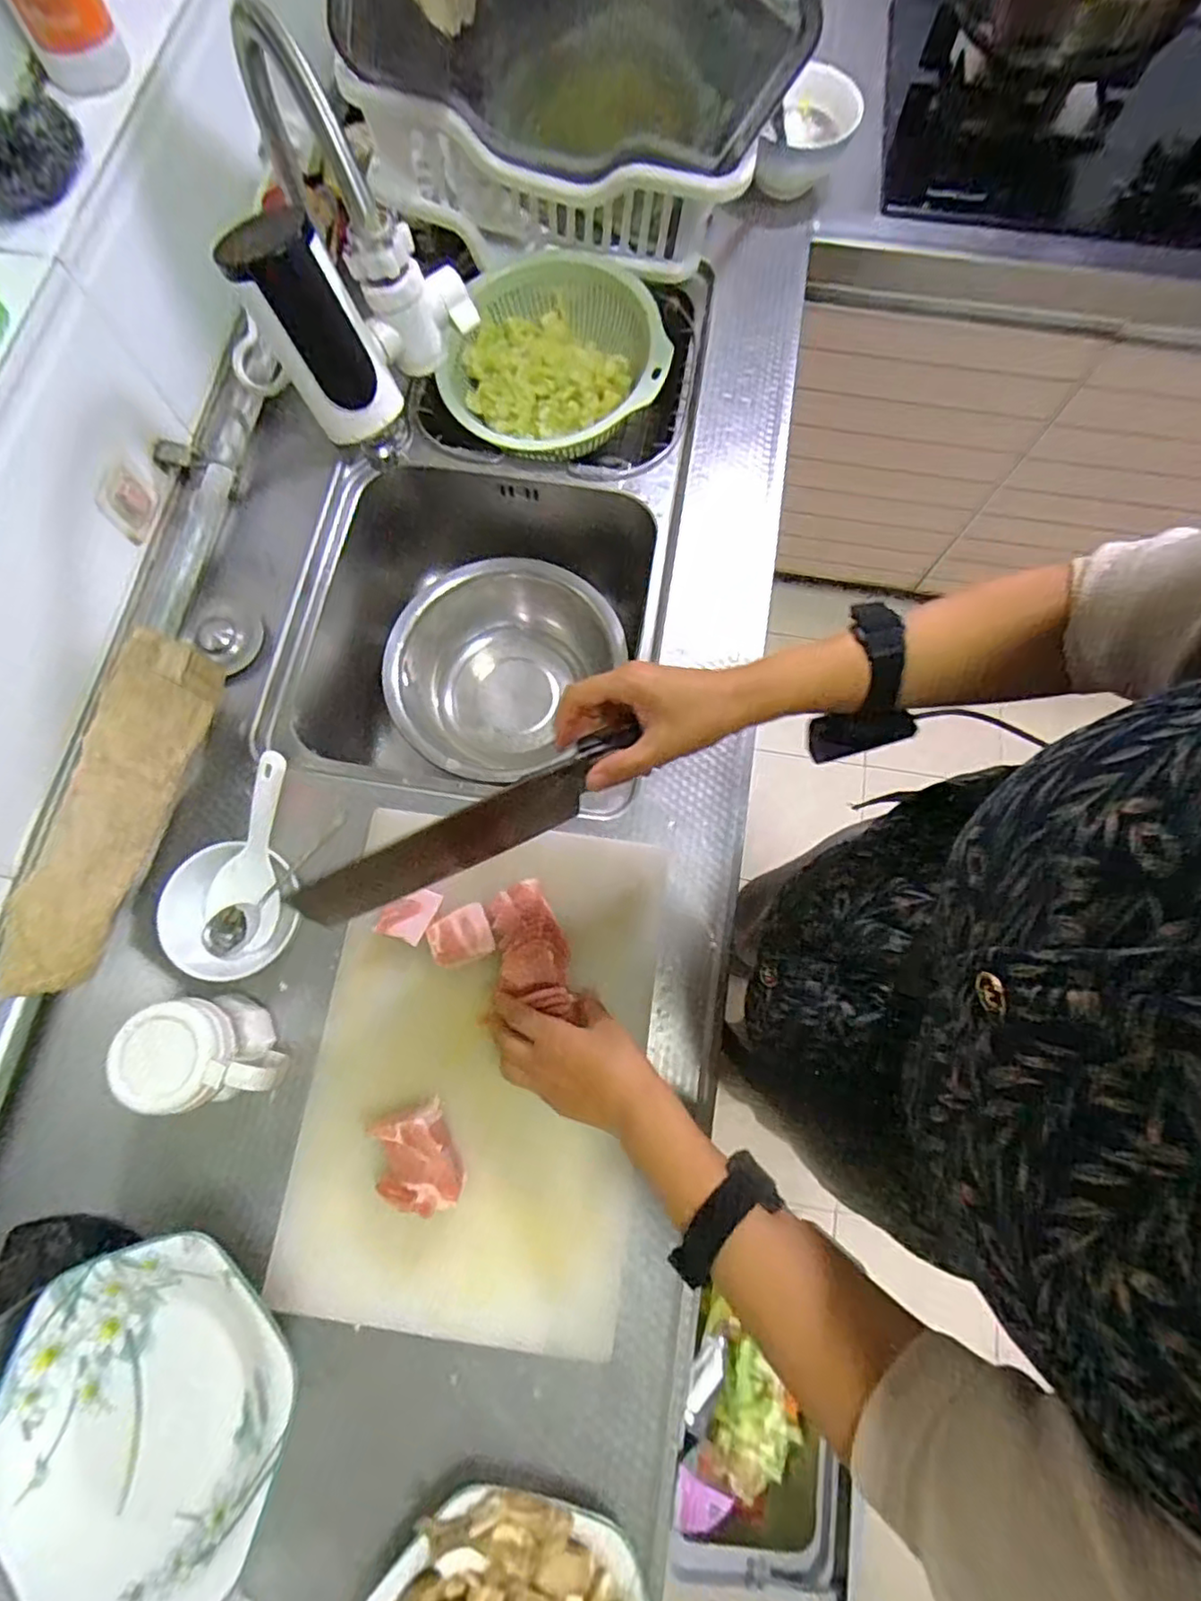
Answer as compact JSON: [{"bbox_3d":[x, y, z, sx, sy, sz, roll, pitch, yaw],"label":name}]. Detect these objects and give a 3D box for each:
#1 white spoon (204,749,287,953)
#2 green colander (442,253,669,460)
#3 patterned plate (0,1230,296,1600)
[{"bbox_3d":[-0.287,0.040,0.532,0.048,0.028,0.174,19,107,5],"label":"white spoon"},{"bbox_3d":[-0.056,-0.509,0.736,0.251,0.103,0.235,0,75,0],"label":"green colander"},{"bbox_3d":[-0.301,0.402,0.420,0.200,0.045,0.197,0,75,0],"label":"patterned plate"}]

